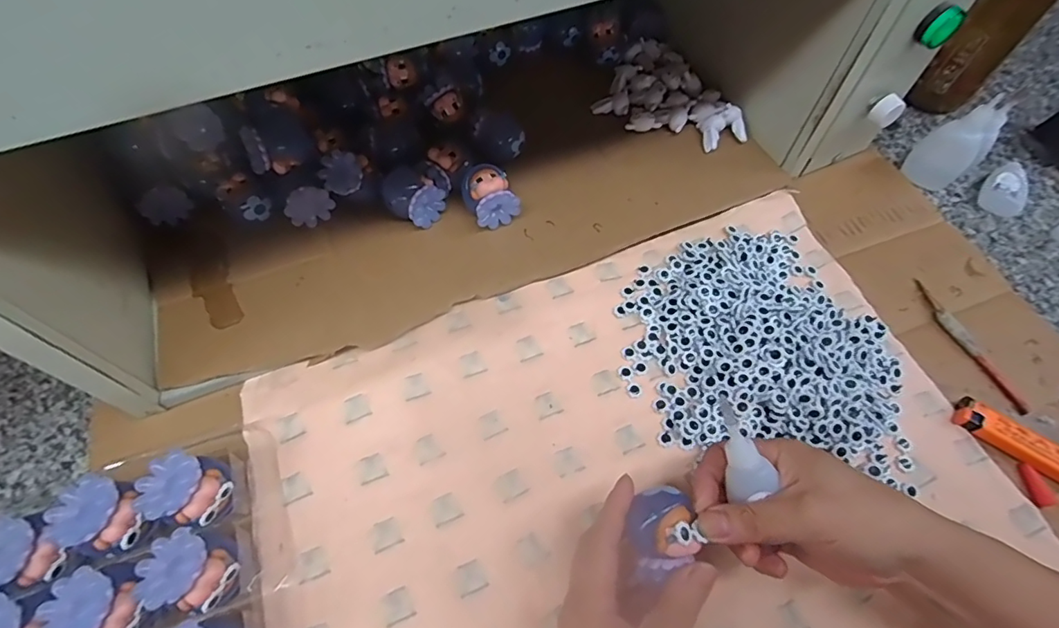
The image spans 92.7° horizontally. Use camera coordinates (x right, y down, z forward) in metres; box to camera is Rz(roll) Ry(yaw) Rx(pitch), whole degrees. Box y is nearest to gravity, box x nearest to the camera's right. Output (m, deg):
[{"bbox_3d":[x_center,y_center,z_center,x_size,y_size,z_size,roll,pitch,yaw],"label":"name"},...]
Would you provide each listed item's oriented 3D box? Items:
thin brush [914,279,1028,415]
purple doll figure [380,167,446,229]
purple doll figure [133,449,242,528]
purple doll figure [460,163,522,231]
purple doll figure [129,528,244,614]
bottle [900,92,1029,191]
[{"bbox_3d":[0.349,0.022,0.403,0.014,0.009,0.122,-14,64,-10],"label":"thin brush"},{"bbox_3d":[-0.101,-0.098,0.430,0.049,0.032,0.038,26,65,11],"label":"purple doll figure"},{"bbox_3d":[-0.204,0.108,0.311,0.043,0.051,0.037,5,63,0],"label":"purple doll figure"},{"bbox_3d":[-0.035,-0.099,0.432,0.039,0.034,0.045,-27,67,-15],"label":"purple doll figure"},{"bbox_3d":[-0.189,0.147,0.291,0.045,0.050,0.039,12,63,4],"label":"purple doll figure"},{"bbox_3d":[0.402,-0.162,0.470,0.060,0.079,0.048,-38,70,-20],"label":"bottle"}]

